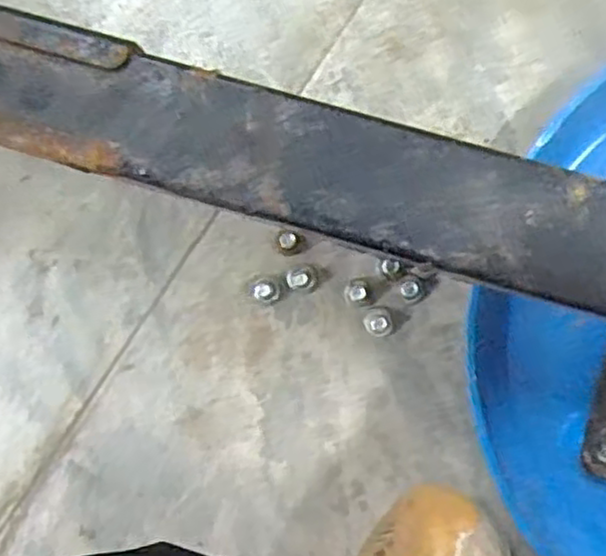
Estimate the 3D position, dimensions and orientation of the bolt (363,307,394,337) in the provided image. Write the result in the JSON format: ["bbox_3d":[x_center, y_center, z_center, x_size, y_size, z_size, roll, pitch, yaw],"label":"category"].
[{"bbox_3d":[0.037,0.021,0.351,0.013,0.020,0.014,0,90,4],"label":"bolt"}]

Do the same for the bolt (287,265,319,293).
[{"bbox_3d":[0.000,0.001,0.356,0.014,0.013,0.014,0,90,4],"label":"bolt"}]

